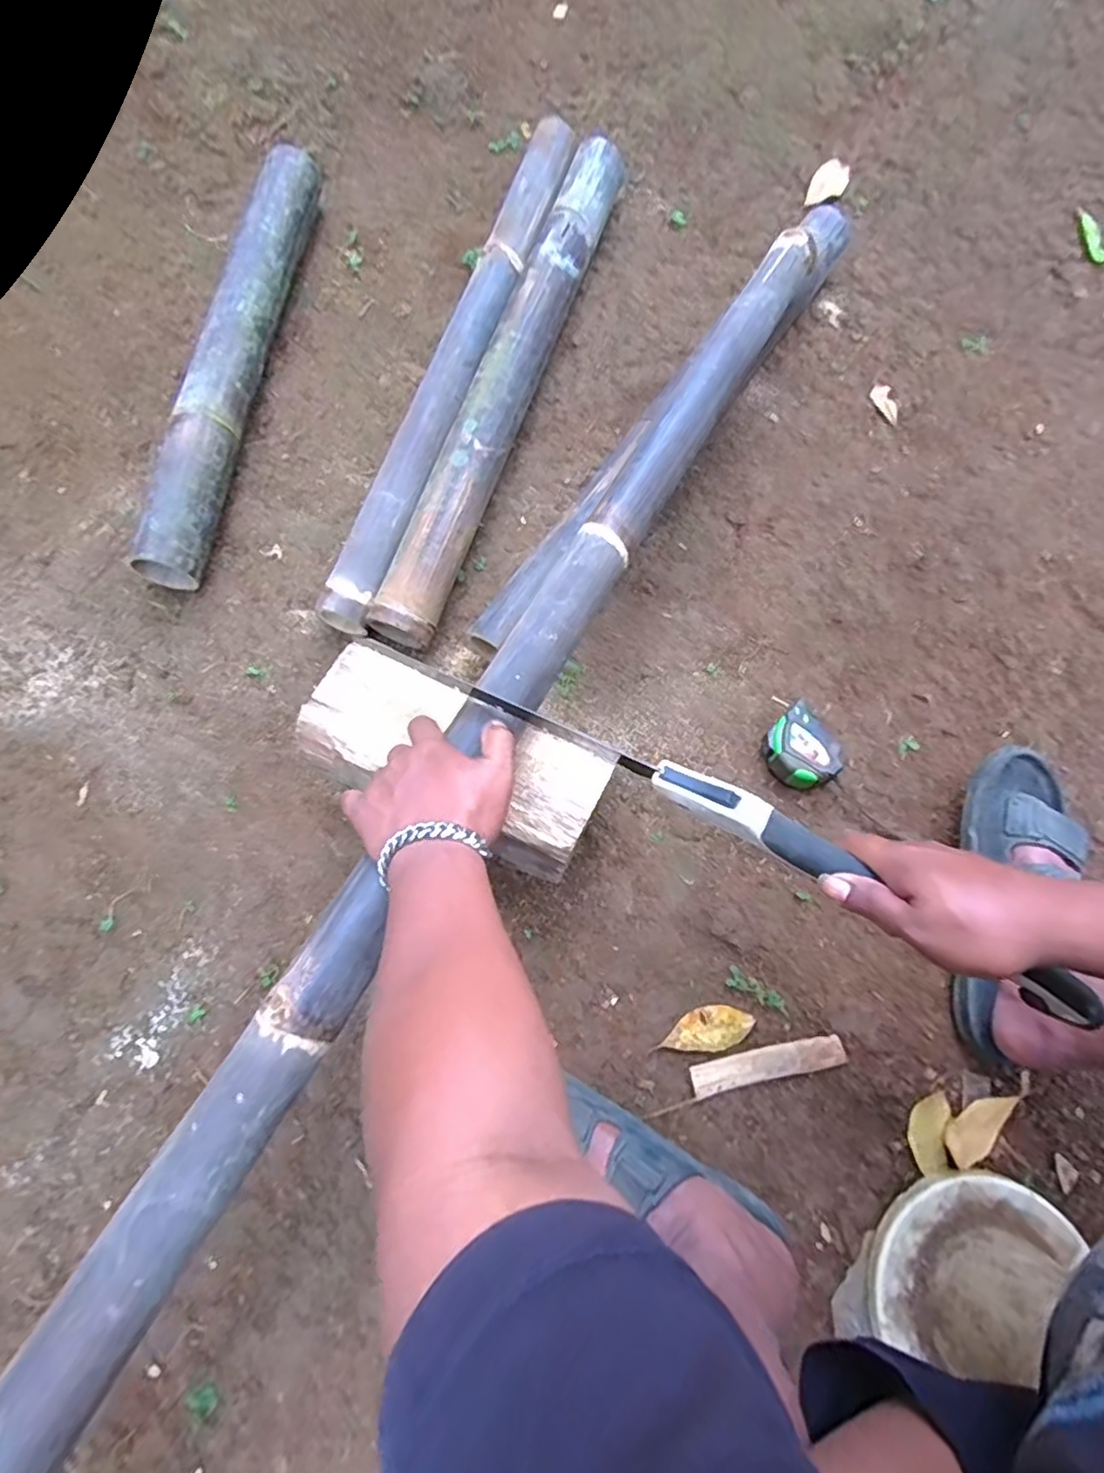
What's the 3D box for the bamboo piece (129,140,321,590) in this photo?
[{"bbox_3d":[-0.378,-0.464,0.772,0.070,0.078,0.603,8,75,2],"label":"bamboo piece"}]

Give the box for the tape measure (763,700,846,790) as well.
[{"bbox_3d":[0.258,0.013,0.666,0.065,0.042,0.076,-33,78,-9],"label":"tape measure"}]

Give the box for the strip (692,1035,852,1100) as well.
[{"bbox_3d":[0.203,0.307,0.599,0.143,0.008,0.027,-12,75,-4],"label":"strip"}]

